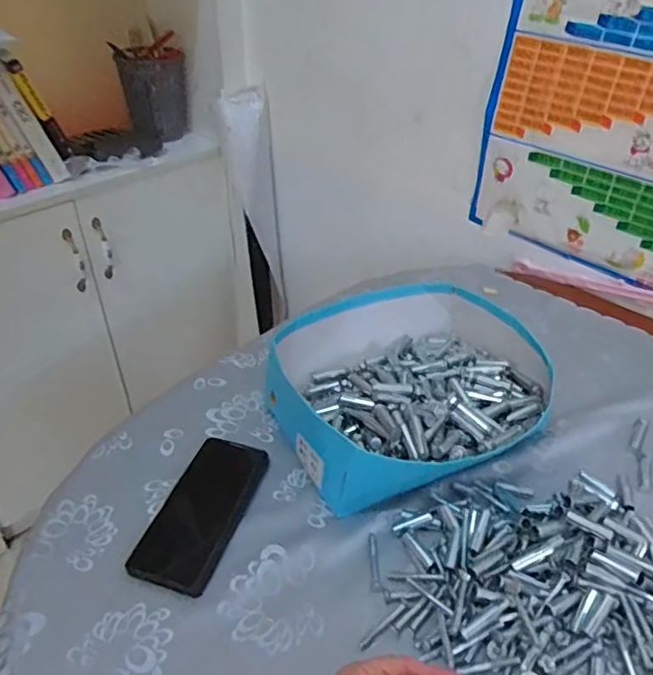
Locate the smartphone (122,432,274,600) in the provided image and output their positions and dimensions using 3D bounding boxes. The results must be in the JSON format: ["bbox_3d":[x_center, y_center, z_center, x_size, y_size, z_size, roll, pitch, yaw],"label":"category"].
[{"bbox_3d":[-0.122,0.168,0.570,0.080,0.015,0.167,12,39,14],"label":"smartphone"}]

